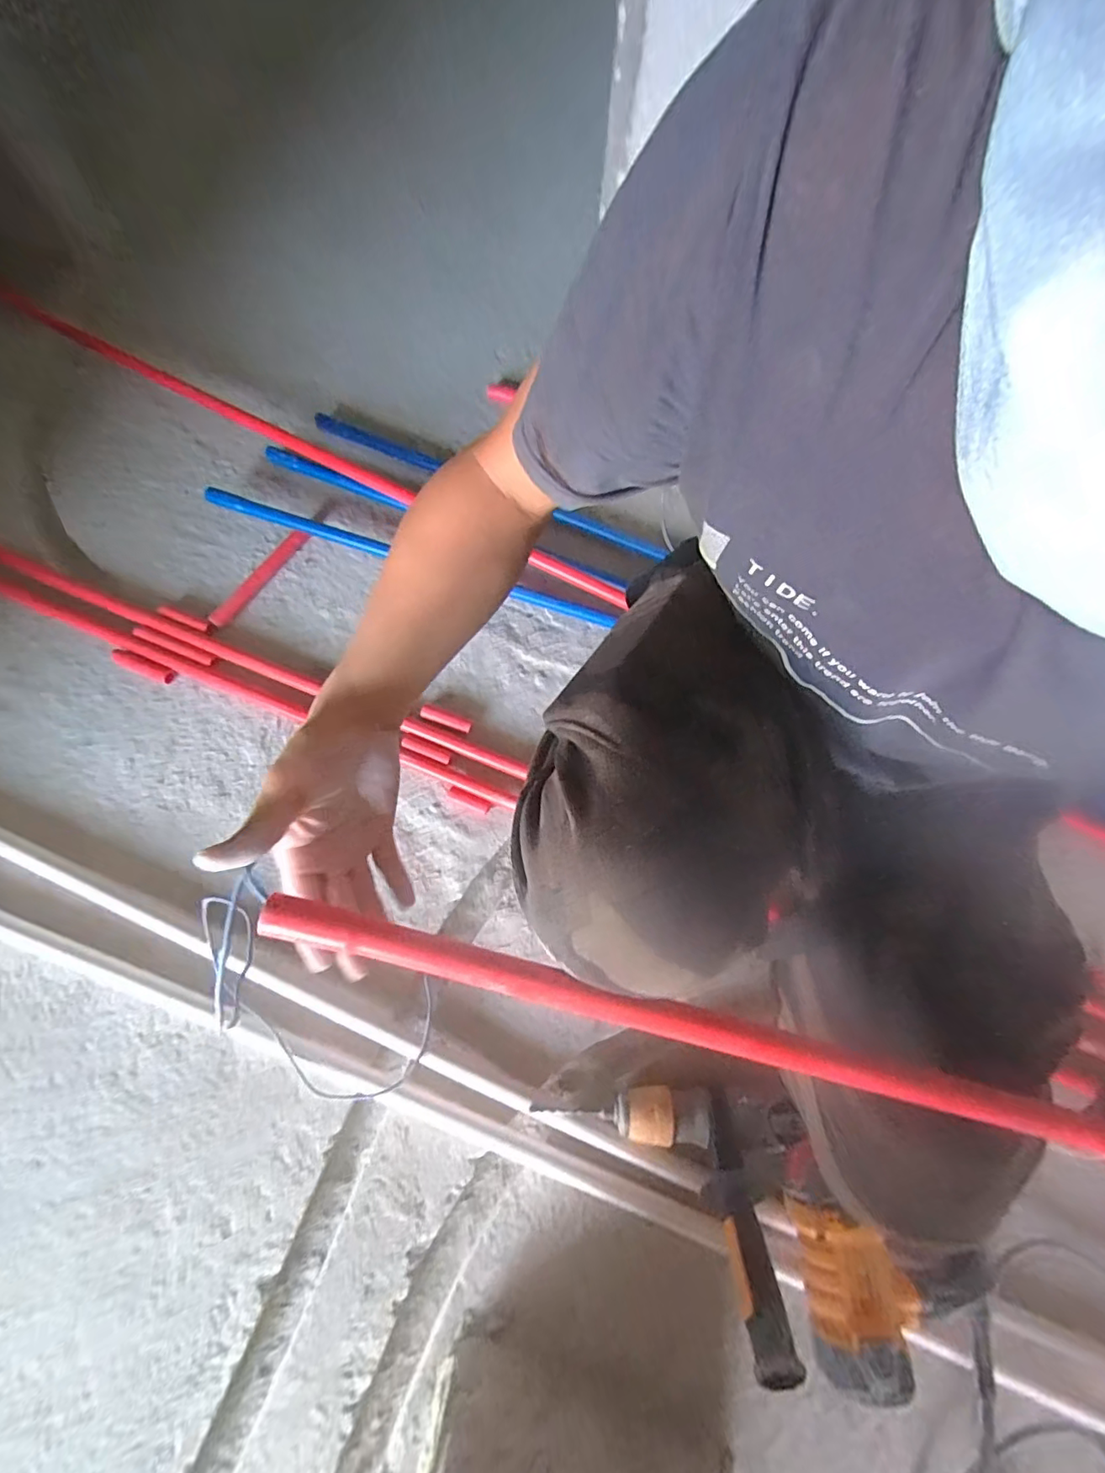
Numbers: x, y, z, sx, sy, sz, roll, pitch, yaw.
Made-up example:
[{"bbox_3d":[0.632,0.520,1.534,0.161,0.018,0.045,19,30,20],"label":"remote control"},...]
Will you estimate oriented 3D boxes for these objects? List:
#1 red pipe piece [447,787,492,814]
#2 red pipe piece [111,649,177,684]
[{"bbox_3d":[-0.108,0.084,0.710,0.057,0.011,0.016,25,78,4],"label":"red pipe piece"},{"bbox_3d":[-0.545,-0.093,0.728,0.082,0.020,0.024,22,77,3],"label":"red pipe piece"}]

